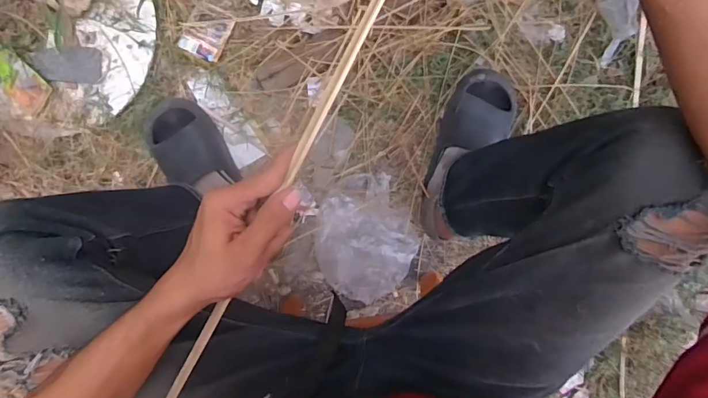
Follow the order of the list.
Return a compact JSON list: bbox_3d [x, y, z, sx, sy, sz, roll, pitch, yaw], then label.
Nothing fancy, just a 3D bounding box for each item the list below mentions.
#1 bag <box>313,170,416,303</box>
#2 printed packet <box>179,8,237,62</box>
[{"bbox_3d":[0.020,0.072,0.833,0.183,0.081,0.223,-13,99,-1],"label":"bag"},{"bbox_3d":[-0.261,-0.293,0.794,0.072,0.010,0.084,24,97,-6],"label":"printed packet"}]

